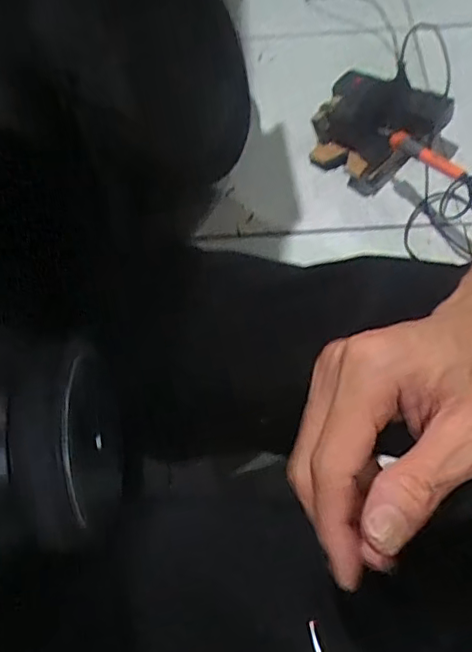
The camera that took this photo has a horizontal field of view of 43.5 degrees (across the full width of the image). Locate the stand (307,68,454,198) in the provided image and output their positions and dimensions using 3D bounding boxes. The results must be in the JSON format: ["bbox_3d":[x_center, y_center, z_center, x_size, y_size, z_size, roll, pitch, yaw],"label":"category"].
[{"bbox_3d":[0.202,-0.302,0.872,0.172,0.074,0.190,36,70,19],"label":"stand"}]

